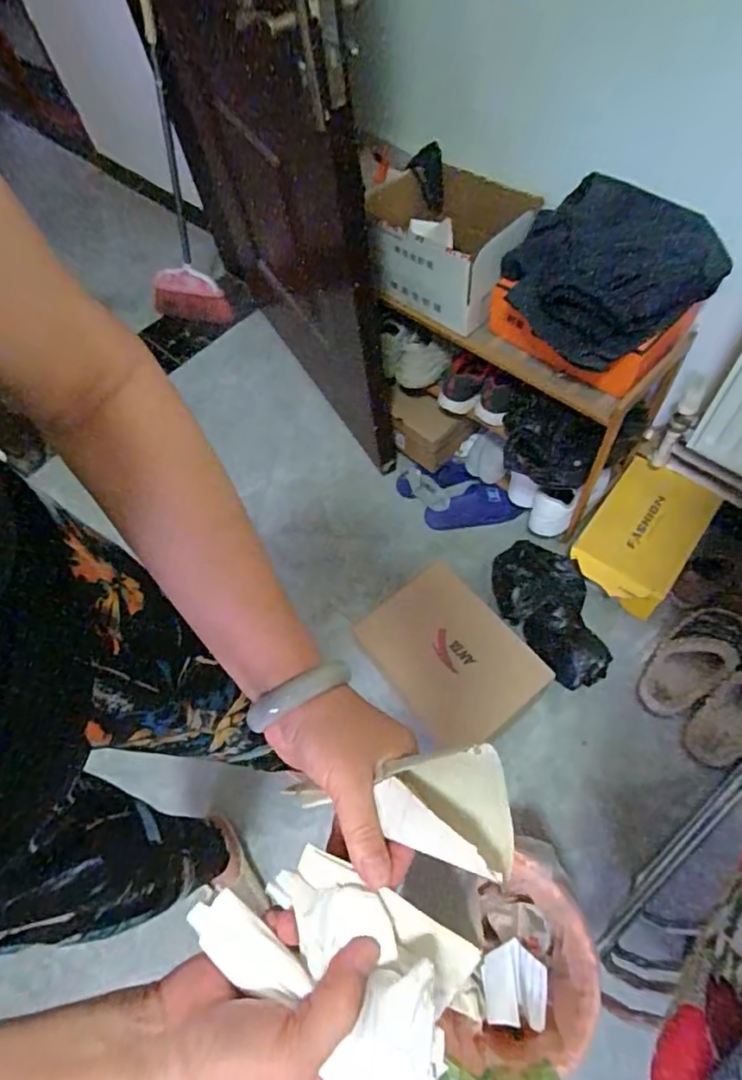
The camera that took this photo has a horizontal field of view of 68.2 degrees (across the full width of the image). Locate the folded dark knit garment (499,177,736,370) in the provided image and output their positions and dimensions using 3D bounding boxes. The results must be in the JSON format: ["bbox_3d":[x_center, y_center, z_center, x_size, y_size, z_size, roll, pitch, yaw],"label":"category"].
[{"bbox_3d":[0.425,-0.474,1.007,0.332,0.208,0.216,38,69,23],"label":"folded dark knit garment"}]

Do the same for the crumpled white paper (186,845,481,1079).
[{"bbox_3d":[-0.023,0.213,0.279,0.133,0.039,0.082,25,60,20],"label":"crumpled white paper"}]

